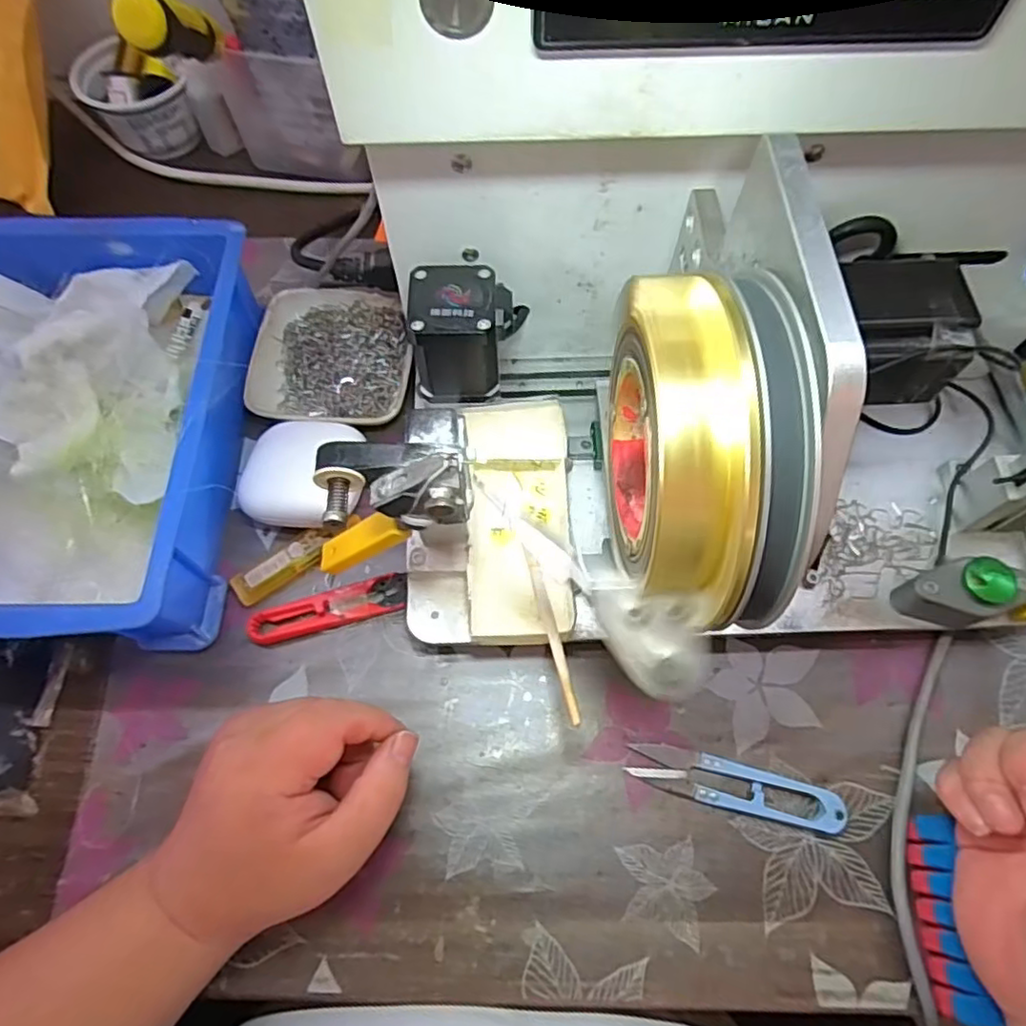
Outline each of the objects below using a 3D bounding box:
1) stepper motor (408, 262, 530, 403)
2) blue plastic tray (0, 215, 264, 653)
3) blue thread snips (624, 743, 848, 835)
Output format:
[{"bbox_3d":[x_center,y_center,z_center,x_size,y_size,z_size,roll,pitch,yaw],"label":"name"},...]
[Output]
[{"bbox_3d":[-0.023,-0.091,0.335,0.055,0.062,0.050,3,67,1],"label":"stepper motor"},{"bbox_3d":[-0.243,-0.049,0.364,0.181,0.074,0.247,2,67,1],"label":"blue plastic tray"},{"bbox_3d":[0.110,0.135,0.321,0.101,0.009,0.023,13,67,5],"label":"blue thread snips"}]

